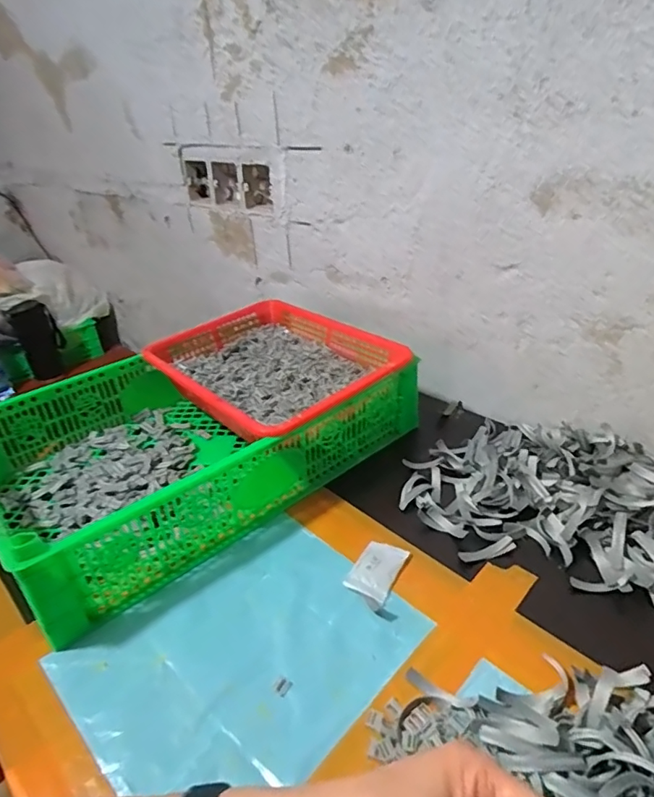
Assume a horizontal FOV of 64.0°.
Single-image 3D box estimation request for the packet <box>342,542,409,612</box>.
[{"bbox_3d":[0.045,0.158,0.478,0.038,0.013,0.073,13,34,27],"label":"packet"}]

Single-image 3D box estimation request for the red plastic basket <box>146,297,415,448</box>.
[{"bbox_3d":[-0.067,-0.036,0.679,0.250,0.076,0.301,-28,38,-35],"label":"red plastic basket"}]

